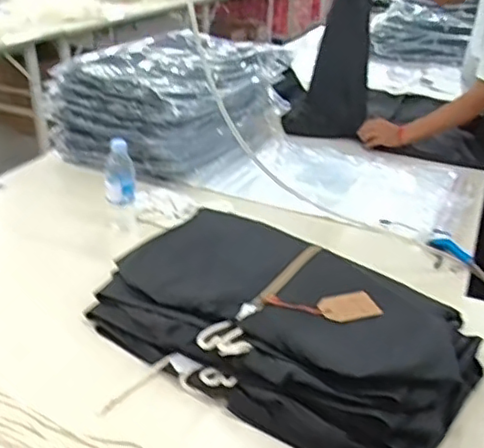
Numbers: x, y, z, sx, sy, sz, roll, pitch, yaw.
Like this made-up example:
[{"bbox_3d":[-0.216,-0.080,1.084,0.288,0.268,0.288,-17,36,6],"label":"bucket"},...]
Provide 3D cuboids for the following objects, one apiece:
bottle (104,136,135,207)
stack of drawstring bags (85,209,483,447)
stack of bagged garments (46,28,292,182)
[{"bbox_3d":[-0.266,-0.109,1.354,0.065,0.134,0.058,-2,28,-11],"label":"bottle"},{"bbox_3d":[0.069,0.150,1.058,0.622,0.093,0.400,20,32,28],"label":"stack of drawstring bags"},{"bbox_3d":[-0.179,-0.366,1.831,0.421,0.266,0.636,21,32,30],"label":"stack of bagged garments"}]

